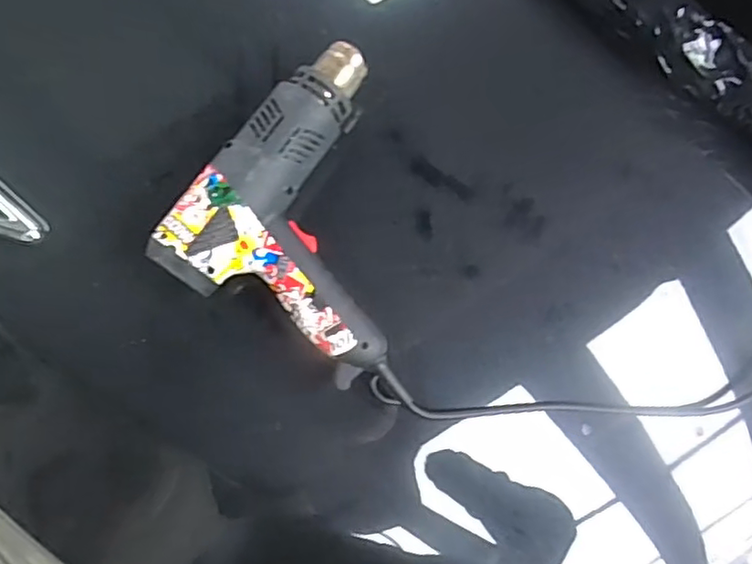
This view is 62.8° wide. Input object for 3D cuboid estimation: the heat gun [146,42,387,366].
[{"bbox_3d":[-0.049,-0.063,0.469,0.179,0.091,0.204,21,68,7],"label":"heat gun"}]

